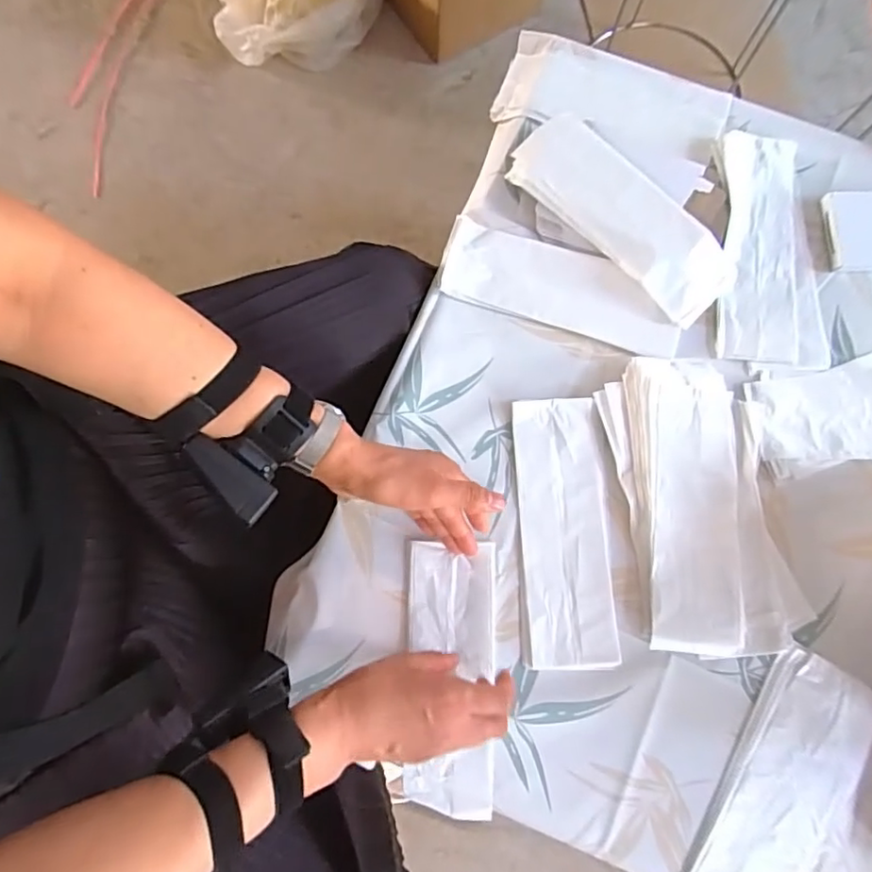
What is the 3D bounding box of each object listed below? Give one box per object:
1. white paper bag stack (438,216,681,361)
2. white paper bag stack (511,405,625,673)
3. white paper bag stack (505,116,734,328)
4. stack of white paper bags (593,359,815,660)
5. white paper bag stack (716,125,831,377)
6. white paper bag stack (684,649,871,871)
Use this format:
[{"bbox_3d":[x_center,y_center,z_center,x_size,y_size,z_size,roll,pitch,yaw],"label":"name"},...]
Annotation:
[{"bbox_3d":[0.131,-0.154,0.607,0.246,0.014,0.086,17,79,3],"label":"white paper bag stack"},{"bbox_3d":[0.122,0.089,0.563,0.085,0.006,0.250,-1,79,-1],"label":"white paper bag stack"},{"bbox_3d":[0.193,-0.231,0.611,0.255,0.034,0.097,43,81,7],"label":"white paper bag stack"},{"bbox_3d":[0.256,0.063,0.557,0.147,0.028,0.279,-10,79,-3],"label":"stack of white paper bags"},{"bbox_3d":[0.351,-0.199,0.626,0.108,0.018,0.256,2,79,0],"label":"white paper bag stack"},{"bbox_3d":[0.309,0.324,0.515,0.106,0.012,0.248,30,80,5],"label":"white paper bag stack"}]

